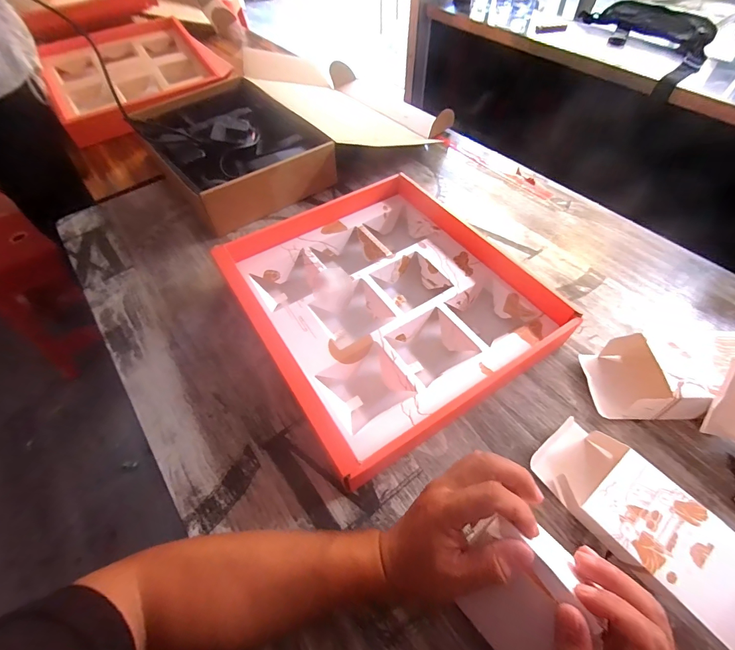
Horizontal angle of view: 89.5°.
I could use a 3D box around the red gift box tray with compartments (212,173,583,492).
[{"bbox_3d":[0.016,-0.037,0.512,0.322,0.070,0.375,-29,59,-18],"label":"red gift box tray with compartments"}]

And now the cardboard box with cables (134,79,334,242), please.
[{"bbox_3d":[-0.270,-0.344,0.726,0.258,0.082,0.371,-35,61,-22],"label":"cardboard box with cables"}]

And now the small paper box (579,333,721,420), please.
[{"bbox_3d":[0.326,0.061,0.435,0.113,0.057,0.096,6,55,5],"label":"small paper box"}]

